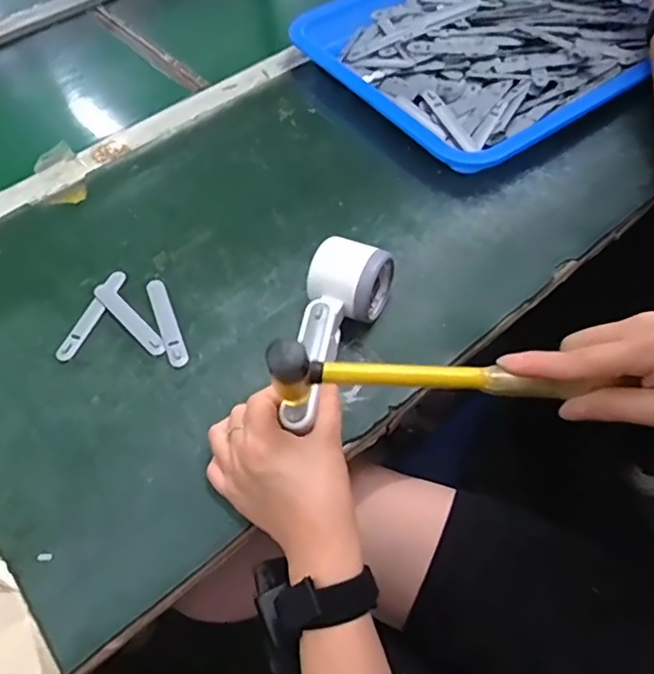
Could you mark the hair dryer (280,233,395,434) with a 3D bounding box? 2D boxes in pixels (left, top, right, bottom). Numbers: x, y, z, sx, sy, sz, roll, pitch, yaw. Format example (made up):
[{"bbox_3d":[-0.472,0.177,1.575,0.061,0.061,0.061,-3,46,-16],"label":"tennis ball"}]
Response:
[{"bbox_3d":[-0.001,-0.003,0.436,0.056,0.042,0.159,17,59,15],"label":"hair dryer"}]

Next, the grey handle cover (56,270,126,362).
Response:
[{"bbox_3d":[-0.200,-0.020,0.499,0.018,0.004,0.095,17,59,15],"label":"grey handle cover"}]

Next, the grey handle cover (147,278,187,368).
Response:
[{"bbox_3d":[-0.135,-0.014,0.490,0.015,0.004,0.096,-21,58,-10],"label":"grey handle cover"}]

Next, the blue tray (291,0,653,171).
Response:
[{"bbox_3d":[0.220,-0.363,0.676,0.464,0.039,0.325,-33,60,-16],"label":"blue tray"}]

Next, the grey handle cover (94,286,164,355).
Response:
[{"bbox_3d":[-0.168,-0.016,0.493,0.096,0.004,0.015,39,67,25],"label":"grey handle cover"}]

